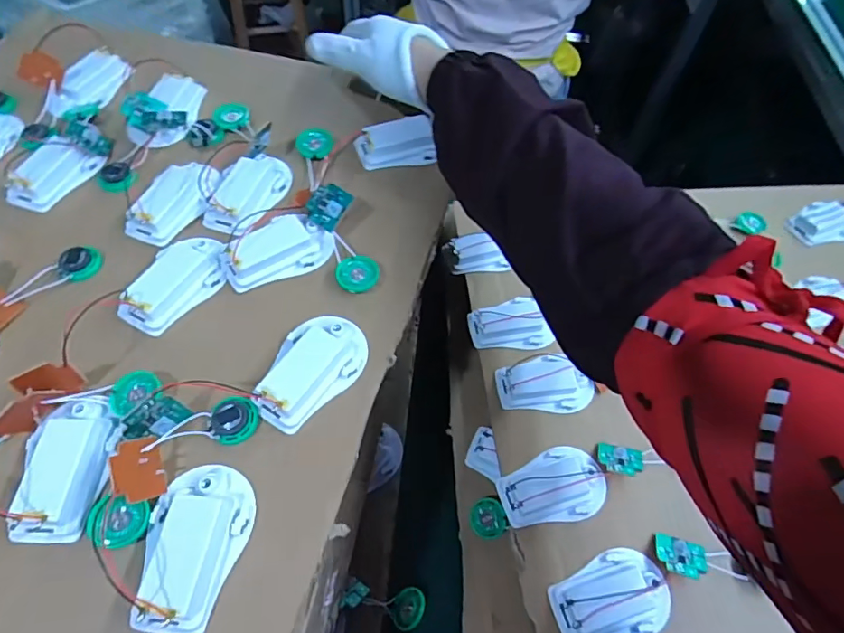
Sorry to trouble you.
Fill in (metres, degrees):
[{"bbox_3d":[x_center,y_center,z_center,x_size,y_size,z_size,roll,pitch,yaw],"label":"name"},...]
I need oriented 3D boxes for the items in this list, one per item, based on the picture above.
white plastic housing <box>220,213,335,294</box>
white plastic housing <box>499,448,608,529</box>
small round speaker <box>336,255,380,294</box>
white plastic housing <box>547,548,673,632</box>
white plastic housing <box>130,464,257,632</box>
[{"bbox_3d":[-0.101,-0.048,0.358,0.076,0.022,0.040,-20,61,-17],"label":"white plastic housing"},{"bbox_3d":[0.099,0.128,0.378,0.077,0.016,0.053,-19,60,-16],"label":"white plastic housing"},{"bbox_3d":[-0.045,-0.030,0.352,0.029,0.009,0.027,2,57,-3],"label":"small round speaker"},{"bbox_3d":[0.127,0.188,0.340,0.077,0.020,0.052,-7,58,-9],"label":"white plastic housing"},{"bbox_3d":[-0.117,0.116,0.260,0.047,0.017,0.080,7,57,0],"label":"white plastic housing"}]

